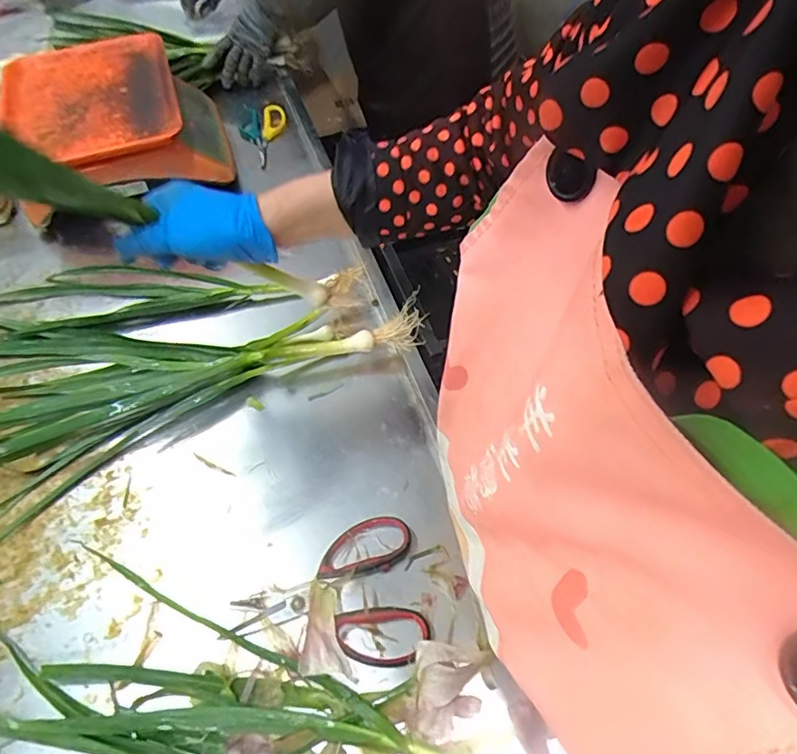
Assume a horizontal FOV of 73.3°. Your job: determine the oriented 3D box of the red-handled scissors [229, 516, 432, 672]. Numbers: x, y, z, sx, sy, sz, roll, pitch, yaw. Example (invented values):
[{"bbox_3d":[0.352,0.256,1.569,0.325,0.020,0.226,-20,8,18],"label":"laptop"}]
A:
[{"bbox_3d":[-0.062,0.198,0.480,0.163,0.011,0.127,-10,58,-4],"label":"red-handled scissors"}]

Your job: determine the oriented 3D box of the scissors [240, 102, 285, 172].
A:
[{"bbox_3d":[-0.223,-0.397,0.876,0.069,0.023,0.161,-3,55,-2],"label":"scissors"}]

